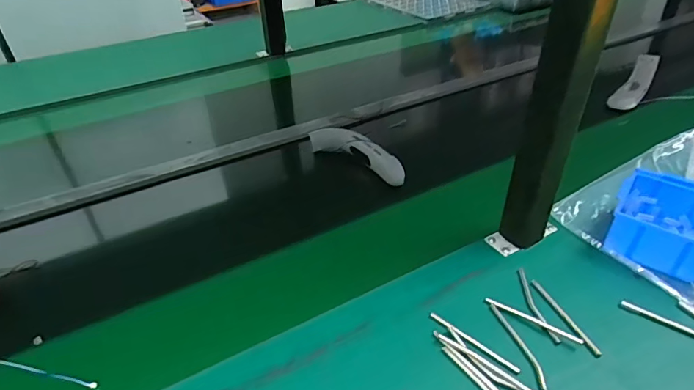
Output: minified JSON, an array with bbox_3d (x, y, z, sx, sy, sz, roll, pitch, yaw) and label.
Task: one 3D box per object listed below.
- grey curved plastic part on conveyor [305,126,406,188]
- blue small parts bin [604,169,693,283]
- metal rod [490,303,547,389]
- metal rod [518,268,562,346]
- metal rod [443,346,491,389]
[{"bbox_3d":[0.021,-0.074,0.750,0.052,0.040,0.194,-31,47,-32],"label":"grey curved plastic part on conveyor"},{"bbox_3d":[0.414,0.040,0.558,0.137,0.062,0.125,27,47,31],"label":"blue small parts bin"},{"bbox_3d":[0.184,0.158,0.468,0.012,0.004,0.107,-9,39,-9],"label":"metal rod"},{"bbox_3d":[0.218,0.125,0.508,0.013,0.005,0.106,-3,39,-3],"label":"metal rod"},{"bbox_3d":[0.134,0.188,0.431,0.008,0.005,0.105,-22,43,-24],"label":"metal rod"}]

